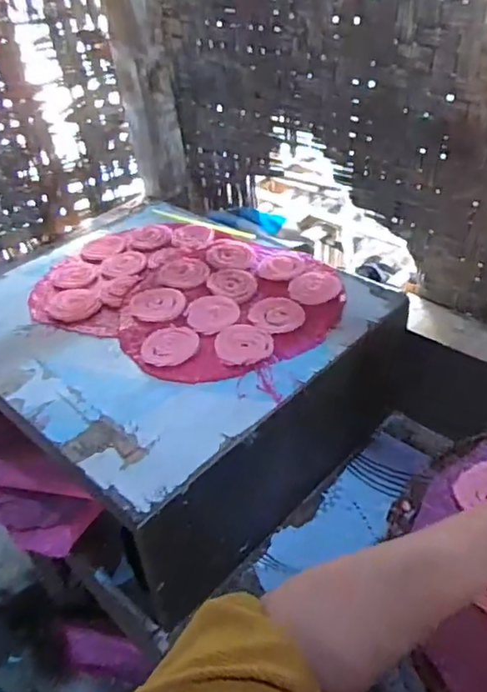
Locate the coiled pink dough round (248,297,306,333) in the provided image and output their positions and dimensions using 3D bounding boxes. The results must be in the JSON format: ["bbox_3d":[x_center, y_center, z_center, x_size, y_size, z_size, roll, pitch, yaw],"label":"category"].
[{"bbox_3d":[0.049,-0.047,0.842,0.087,0.006,0.082,-4,39,3],"label":"coiled pink dough round"}]

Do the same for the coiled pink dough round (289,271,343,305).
[{"bbox_3d":[0.109,-0.091,0.890,0.075,0.014,0.078,-4,39,3],"label":"coiled pink dough round"}]

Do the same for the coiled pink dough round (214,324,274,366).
[{"bbox_3d":[0.001,-0.003,0.787,0.078,0.010,0.083,-4,39,3],"label":"coiled pink dough round"}]

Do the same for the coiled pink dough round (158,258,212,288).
[{"bbox_3d":[-0.100,-0.125,0.958,0.077,0.006,0.101,-23,42,-21],"label":"coiled pink dough round"}]

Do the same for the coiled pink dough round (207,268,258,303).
[{"bbox_3d":[-0.017,-0.100,0.914,0.085,0.013,0.072,18,44,26],"label":"coiled pink dough round"}]

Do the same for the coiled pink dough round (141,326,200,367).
[{"bbox_3d":[-0.103,0.000,0.801,0.080,0.008,0.081,-4,39,3],"label":"coiled pink dough round"}]

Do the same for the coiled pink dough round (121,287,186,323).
[{"bbox_3d":[-0.135,-0.065,0.877,0.093,0.009,0.080,7,41,16],"label":"coiled pink dough round"}]

